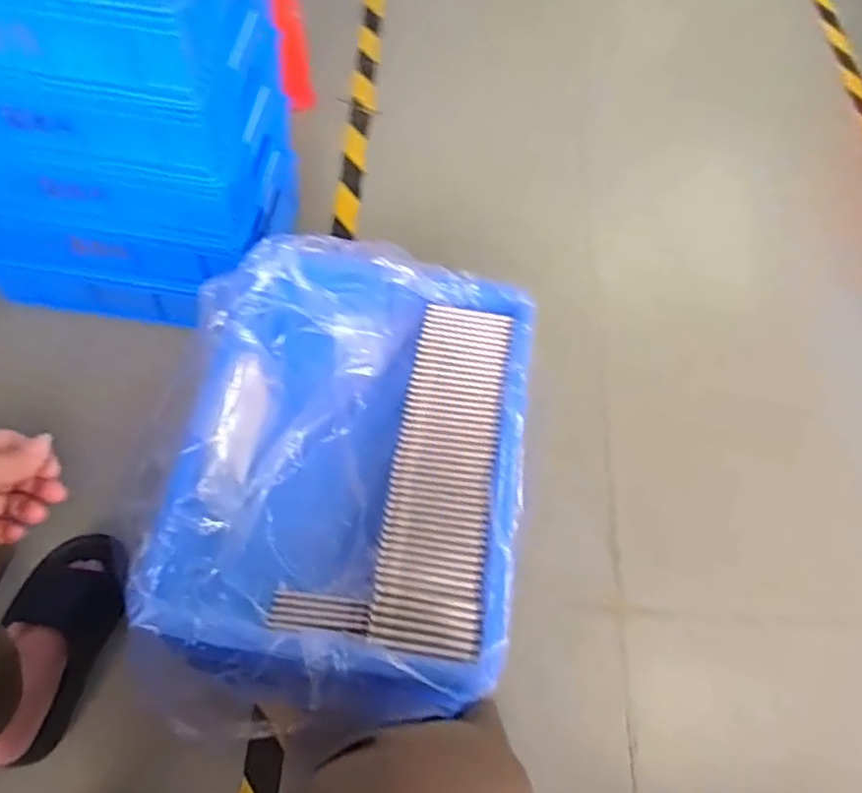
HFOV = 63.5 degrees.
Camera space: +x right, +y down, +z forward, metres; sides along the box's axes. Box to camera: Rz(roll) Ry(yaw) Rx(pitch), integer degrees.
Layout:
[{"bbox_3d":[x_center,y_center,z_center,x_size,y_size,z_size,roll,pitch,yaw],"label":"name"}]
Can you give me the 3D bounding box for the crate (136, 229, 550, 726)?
[{"bbox_3d":[-0.076,0.067,0.692,0.323,0.137,0.444,5,59,0],"label":"crate"}]

